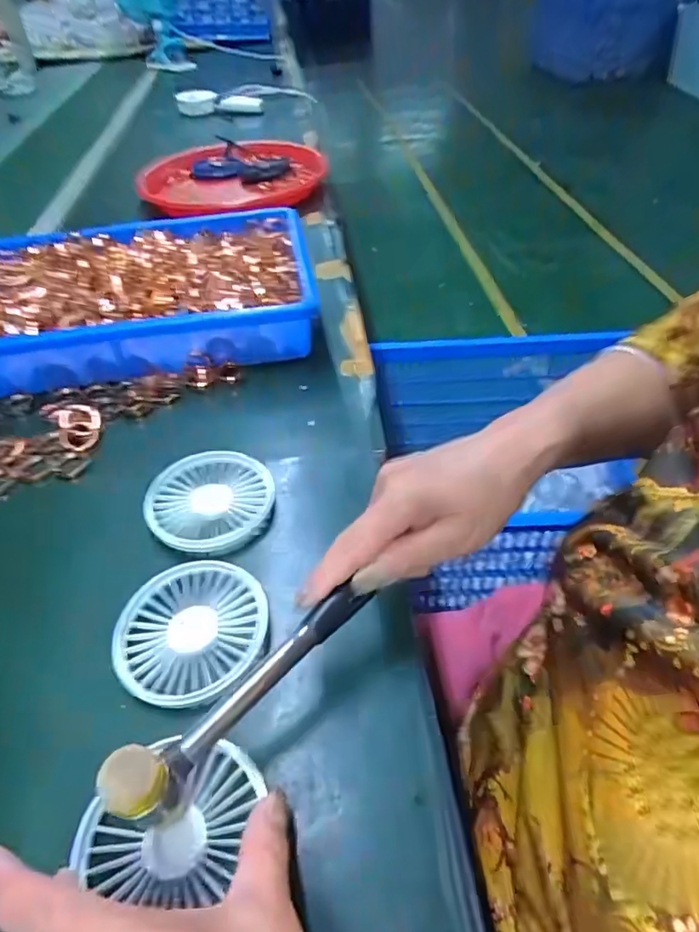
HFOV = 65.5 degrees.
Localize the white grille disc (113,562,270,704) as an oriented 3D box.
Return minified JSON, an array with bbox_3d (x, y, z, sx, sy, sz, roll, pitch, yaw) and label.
[{"bbox_3d":[-0.096,0.097,0.324,0.089,0.007,0.086,-1,45,4],"label":"white grille disc"}]

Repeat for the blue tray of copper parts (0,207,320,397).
[{"bbox_3d":[-0.225,-0.174,0.561,0.365,0.072,0.235,-10,45,-5],"label":"blue tray of copper parts"}]

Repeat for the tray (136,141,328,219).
[{"bbox_3d":[-0.177,-0.432,0.826,0.283,0.041,0.303,-8,45,-3],"label":"tray"}]

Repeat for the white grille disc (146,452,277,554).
[{"bbox_3d":[-0.100,0.024,0.398,0.090,0.016,0.086,-3,45,3],"label":"white grille disc"}]

